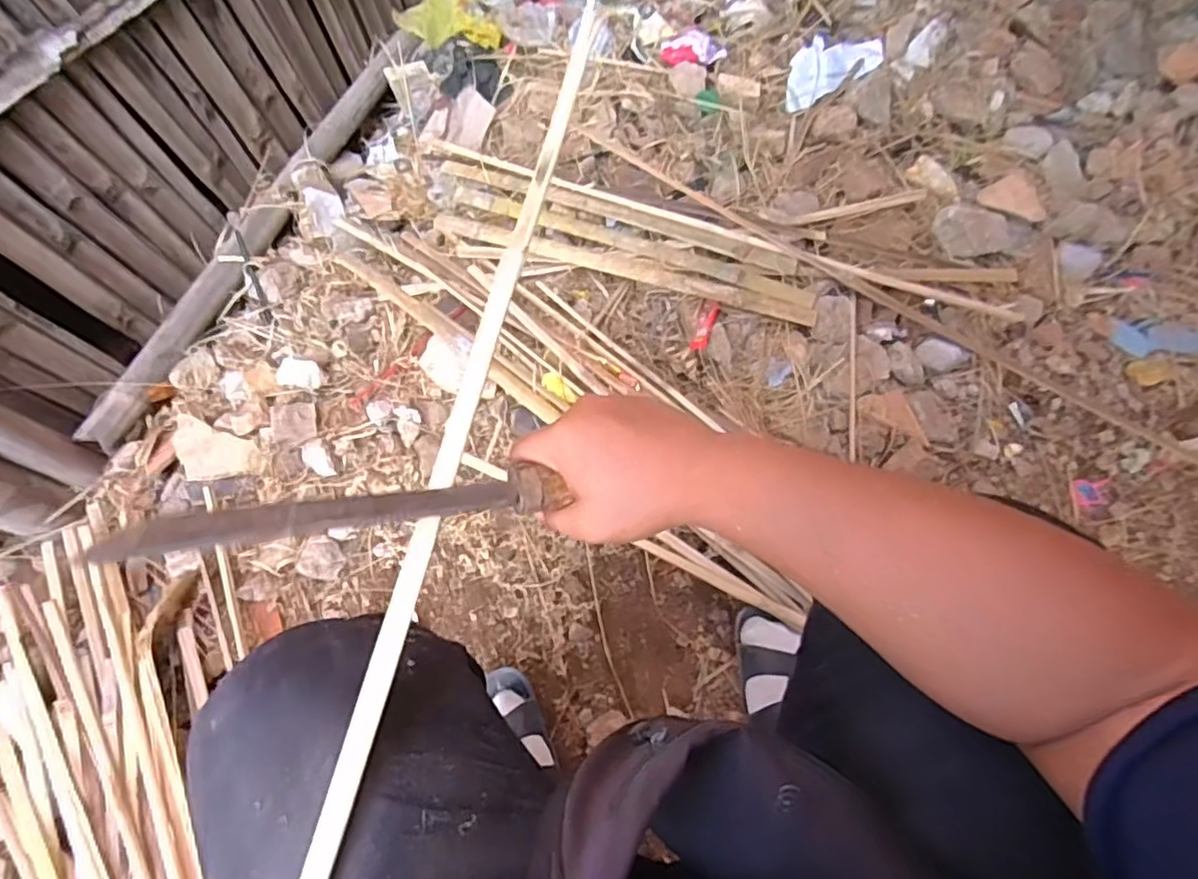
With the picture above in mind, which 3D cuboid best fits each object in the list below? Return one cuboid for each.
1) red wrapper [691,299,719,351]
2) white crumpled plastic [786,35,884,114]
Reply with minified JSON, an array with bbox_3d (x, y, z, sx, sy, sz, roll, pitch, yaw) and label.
[{"bbox_3d":[0.149,-0.158,0.897,0.021,0.016,0.078,19,68,12],"label":"red wrapper"},{"bbox_3d":[0.368,-0.609,1.036,0.188,0.030,0.098,-33,72,-12],"label":"white crumpled plastic"}]

